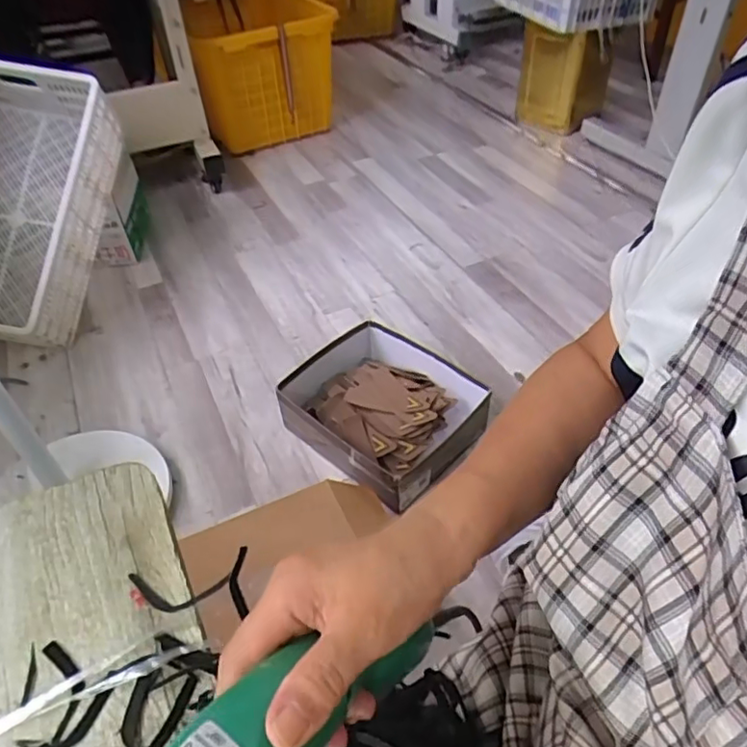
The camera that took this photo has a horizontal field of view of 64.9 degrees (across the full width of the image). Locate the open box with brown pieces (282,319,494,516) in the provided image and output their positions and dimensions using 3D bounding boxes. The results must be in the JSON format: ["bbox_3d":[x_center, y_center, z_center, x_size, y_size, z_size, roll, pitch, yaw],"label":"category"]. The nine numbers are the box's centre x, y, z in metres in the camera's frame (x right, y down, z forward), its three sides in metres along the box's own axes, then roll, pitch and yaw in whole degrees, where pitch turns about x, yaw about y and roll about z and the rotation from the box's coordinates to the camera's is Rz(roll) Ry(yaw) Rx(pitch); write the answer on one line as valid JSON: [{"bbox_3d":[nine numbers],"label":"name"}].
[{"bbox_3d":[0.016,0.067,1.145,0.333,0.141,0.288,34,56,31],"label":"open box with brown pieces"}]

